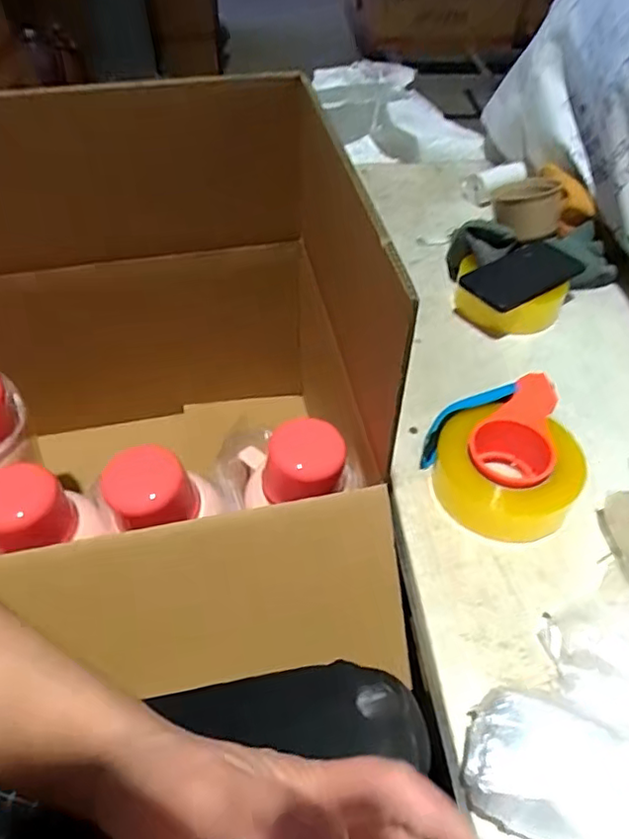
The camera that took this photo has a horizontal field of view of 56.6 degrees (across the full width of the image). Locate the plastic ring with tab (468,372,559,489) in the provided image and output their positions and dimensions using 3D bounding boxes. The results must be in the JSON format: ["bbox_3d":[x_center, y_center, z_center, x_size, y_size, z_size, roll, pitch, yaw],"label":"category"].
[{"bbox_3d":[0.202,0.018,0.583,0.076,0.063,0.140,22,51,19],"label":"plastic ring with tab"}]

